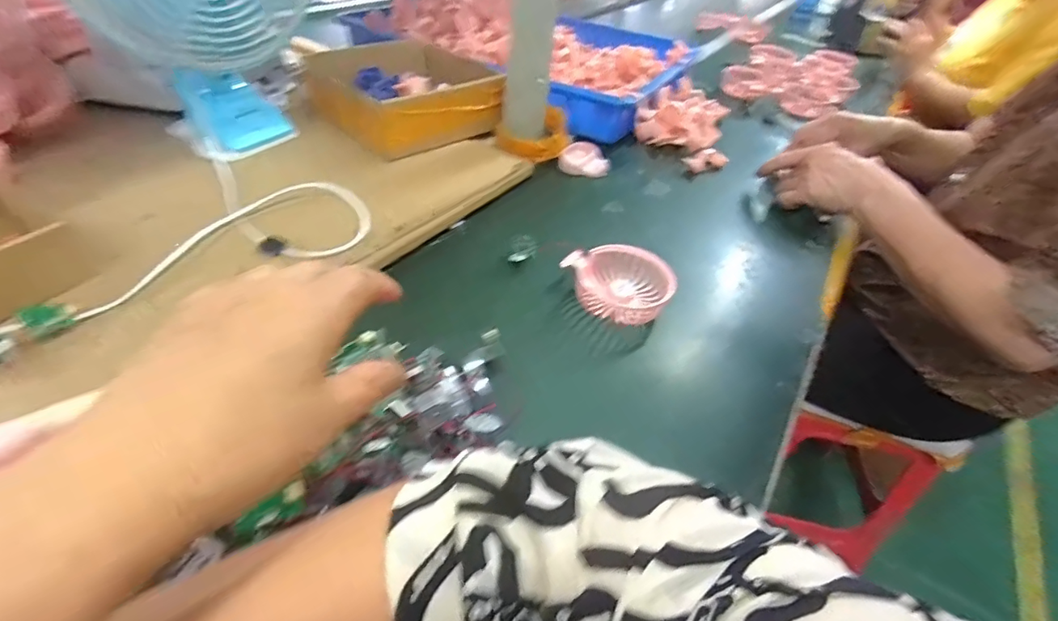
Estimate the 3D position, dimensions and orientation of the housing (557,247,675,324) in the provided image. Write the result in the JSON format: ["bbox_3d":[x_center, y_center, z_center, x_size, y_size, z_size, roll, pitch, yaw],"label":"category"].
[{"bbox_3d":[0.084,-0.028,0.479,0.102,0.033,0.080,31,49,22],"label":"housing"}]

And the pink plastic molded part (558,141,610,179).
[{"bbox_3d":[0.074,-0.200,0.655,0.066,0.030,0.045,9,44,2],"label":"pink plastic molded part"}]

